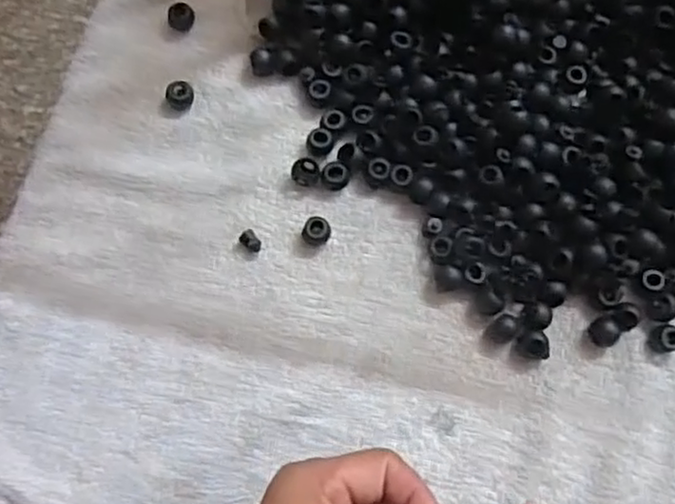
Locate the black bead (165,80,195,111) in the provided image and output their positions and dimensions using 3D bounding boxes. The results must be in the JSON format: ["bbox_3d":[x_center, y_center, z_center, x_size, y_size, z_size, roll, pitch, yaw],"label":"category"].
[{"bbox_3d":[-0.089,-0.090,0.407,0.014,0.009,0.018,20,74,4],"label":"black bead"}]

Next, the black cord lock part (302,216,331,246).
[{"bbox_3d":[-0.011,-0.011,0.382,0.015,0.012,0.014,1,74,-2],"label":"black cord lock part"}]

